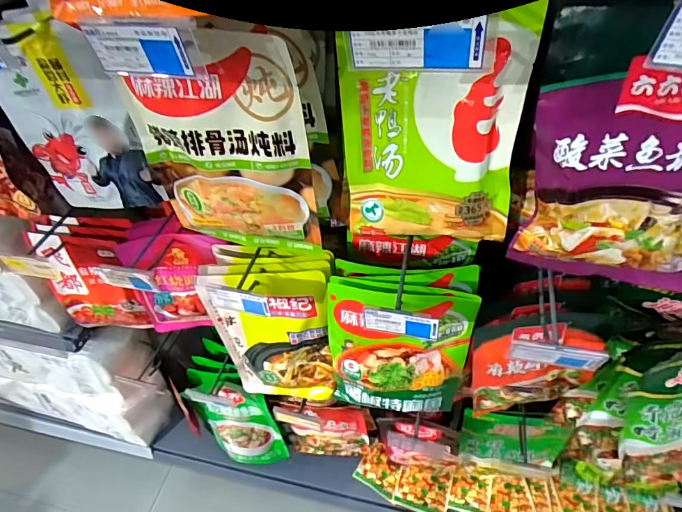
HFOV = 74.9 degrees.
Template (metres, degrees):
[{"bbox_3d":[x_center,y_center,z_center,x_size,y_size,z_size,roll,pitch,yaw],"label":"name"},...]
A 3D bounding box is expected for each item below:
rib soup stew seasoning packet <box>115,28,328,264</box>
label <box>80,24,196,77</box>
[{"bbox_3d":[-0.126,-0.101,0.490,0.185,0.269,0.022,6,48,12],"label":"rib soup stew seasoning packet"},{"bbox_3d":[-0.161,-0.163,0.355,0.089,0.038,0.008,8,48,14],"label":"label"}]

